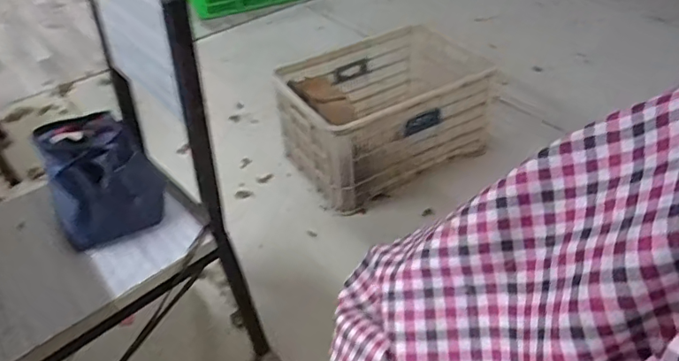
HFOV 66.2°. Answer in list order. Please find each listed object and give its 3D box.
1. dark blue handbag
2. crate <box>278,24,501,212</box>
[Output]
[{"bbox_3d":[-0.426,-0.012,0.938,0.177,0.154,0.193,-20,43,-19],"label":"dark blue handbag"},{"bbox_3d":[0.147,-0.228,1.669,0.632,0.302,0.456,-22,44,-21],"label":"crate"}]

